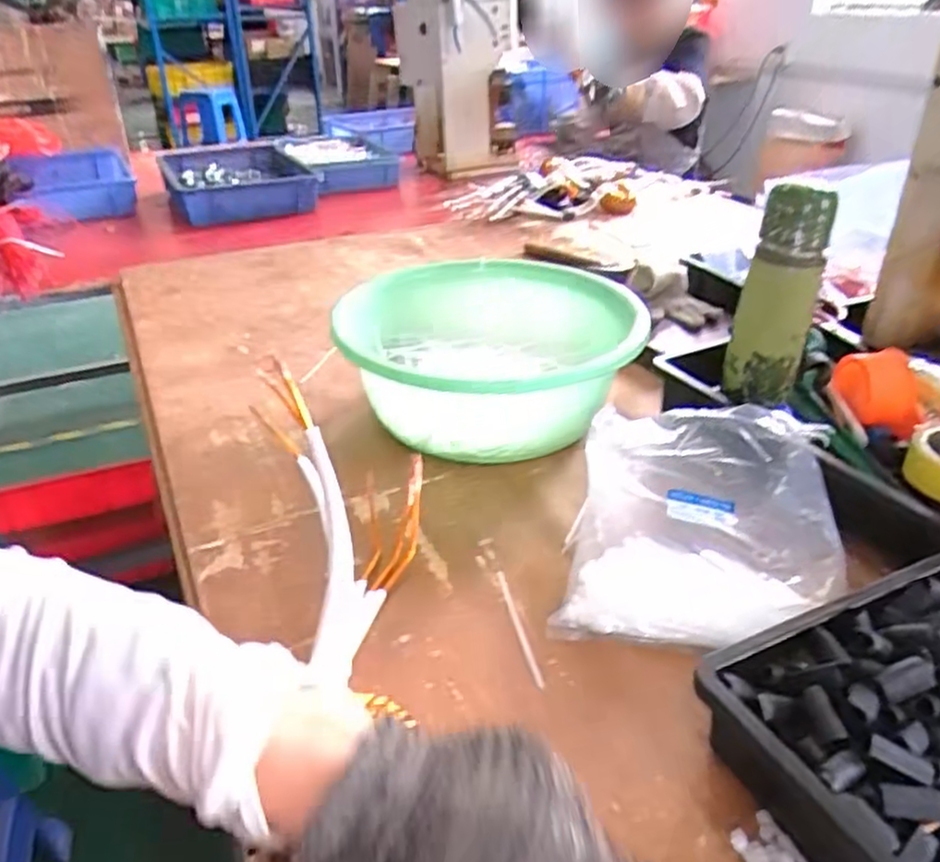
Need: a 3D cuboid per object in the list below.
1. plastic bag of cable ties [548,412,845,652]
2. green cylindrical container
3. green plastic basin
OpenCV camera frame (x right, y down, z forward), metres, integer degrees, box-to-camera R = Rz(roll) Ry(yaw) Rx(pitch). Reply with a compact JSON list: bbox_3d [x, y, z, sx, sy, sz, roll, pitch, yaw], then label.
[{"bbox_3d":[0.184,0.069,0.593,0.202,0.106,0.221,6,30,10],"label":"plastic bag of cable ties"},{"bbox_3d":[0.288,-0.123,0.694,0.049,0.196,0.049,3,27,-1],"label":"green cylindrical container"},{"bbox_3d":[0.012,-0.070,0.785,0.286,0.151,0.297,-1,30,1],"label":"green plastic basin"}]

